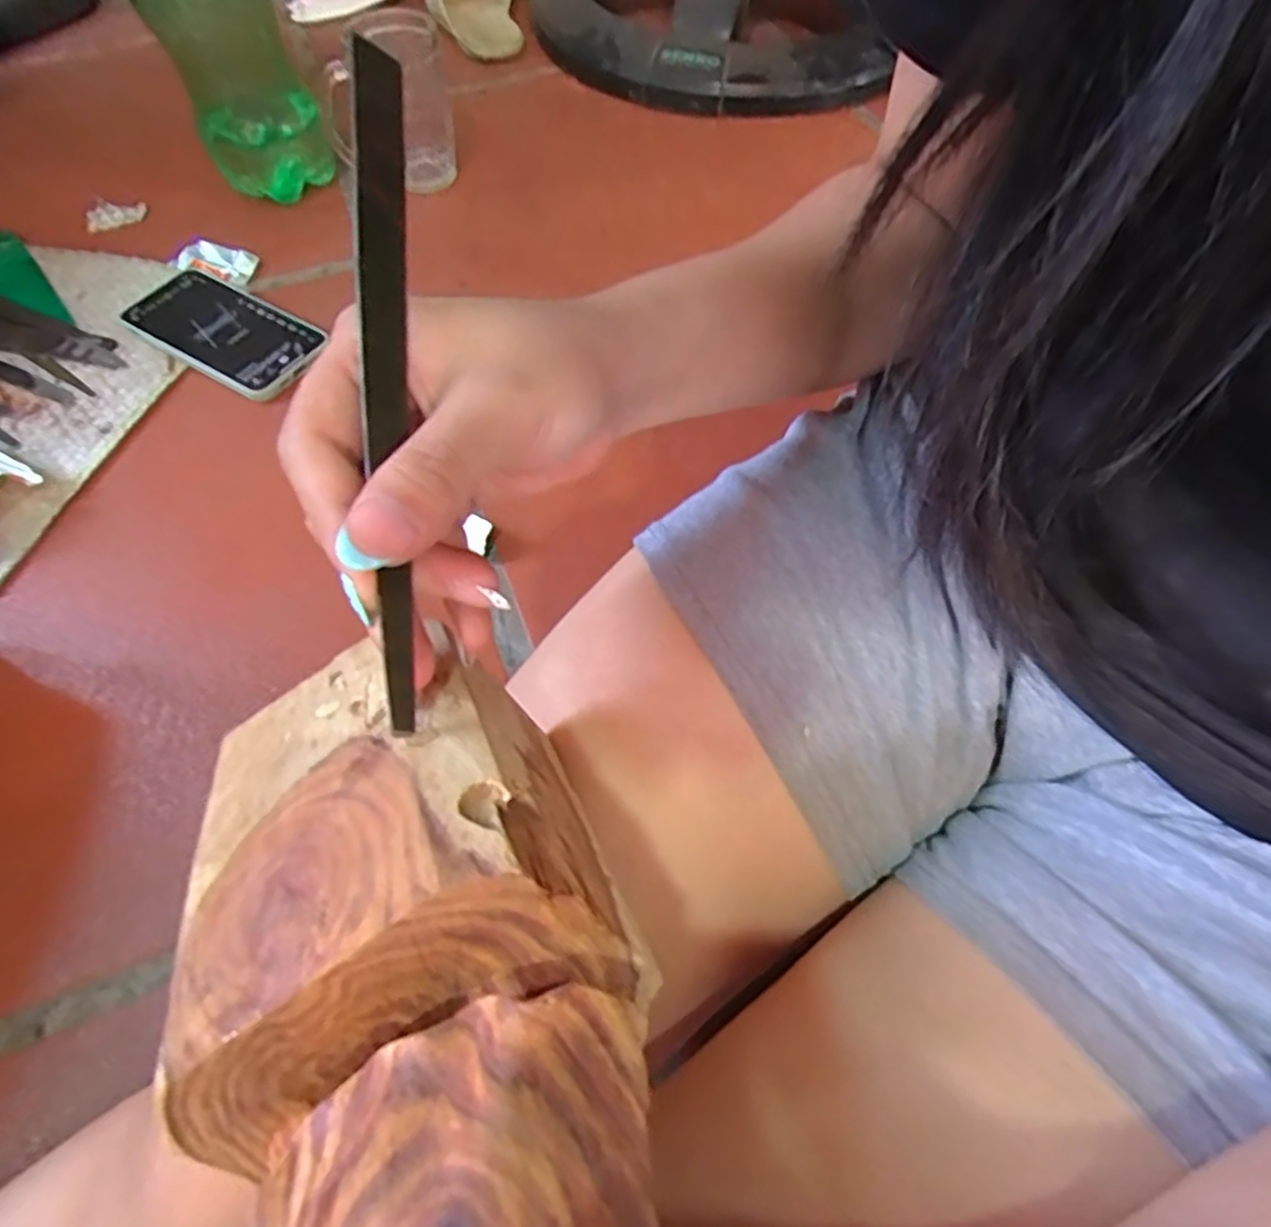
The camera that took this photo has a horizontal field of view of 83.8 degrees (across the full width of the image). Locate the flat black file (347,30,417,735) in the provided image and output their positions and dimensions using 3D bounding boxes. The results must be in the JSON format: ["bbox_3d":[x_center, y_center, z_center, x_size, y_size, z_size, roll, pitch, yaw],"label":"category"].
[{"bbox_3d":[-0.065,-0.066,0.183,0.012,0.012,0.188,-5,79,-4],"label":"flat black file"}]

